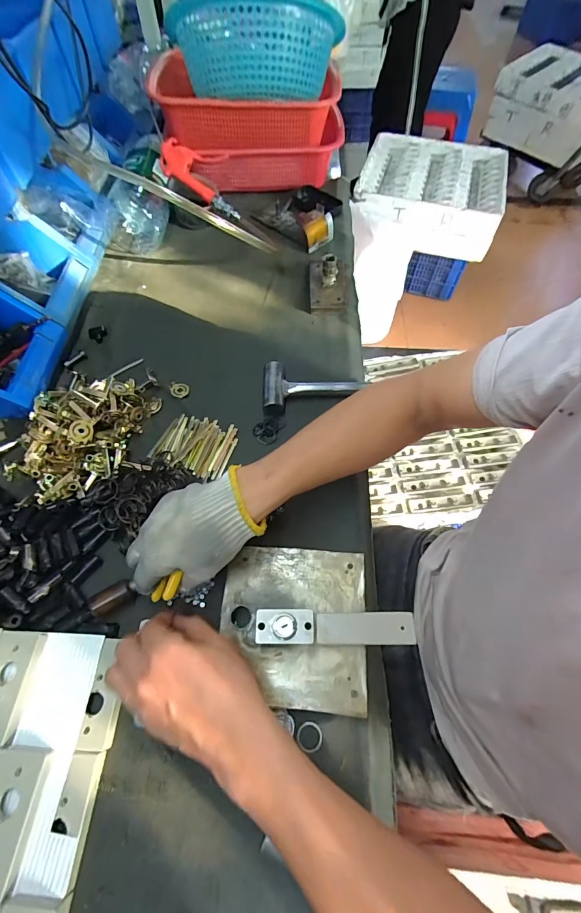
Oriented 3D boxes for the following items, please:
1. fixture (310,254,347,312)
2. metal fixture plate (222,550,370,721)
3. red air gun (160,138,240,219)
[{"bbox_3d":[0.066,-0.306,0.628,0.063,0.056,0.126,1,61,0],"label":"fixture"},{"bbox_3d":[0.002,0.167,0.379,0.146,0.009,0.146,4,63,5],"label":"metal fixture plate"},{"bbox_3d":[-0.156,-0.528,0.704,0.195,0.041,0.093,45,67,0],"label":"red air gun"}]

